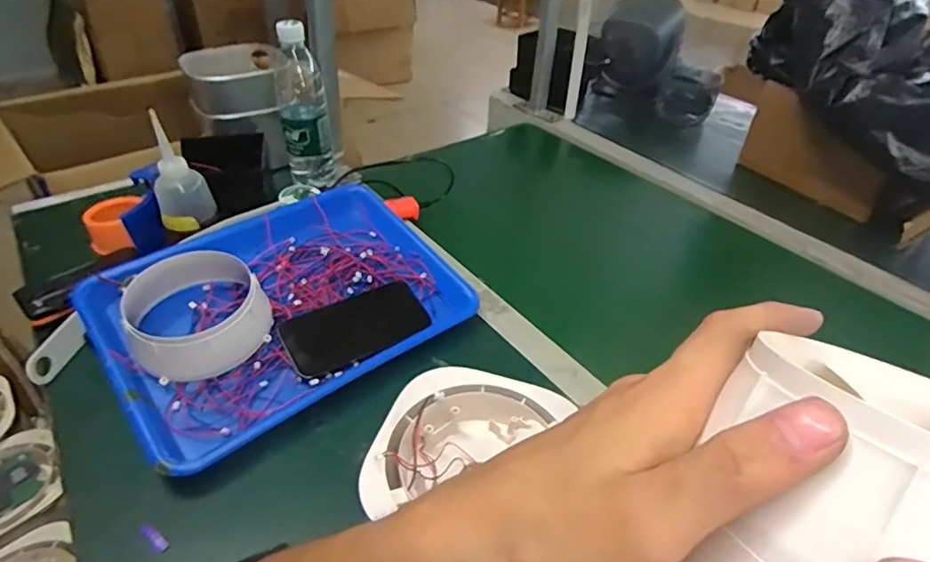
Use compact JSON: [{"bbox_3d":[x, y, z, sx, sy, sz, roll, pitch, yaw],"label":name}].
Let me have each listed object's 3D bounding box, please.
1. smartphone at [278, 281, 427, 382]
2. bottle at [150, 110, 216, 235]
[{"bbox_3d":[-0.109,0.047,0.561,0.144,0.015,0.084,-22,44,-28],"label":"smartphone"},{"bbox_3d":[-0.335,-0.115,0.641,0.055,0.125,0.043,8,38,7],"label":"bottle"}]

